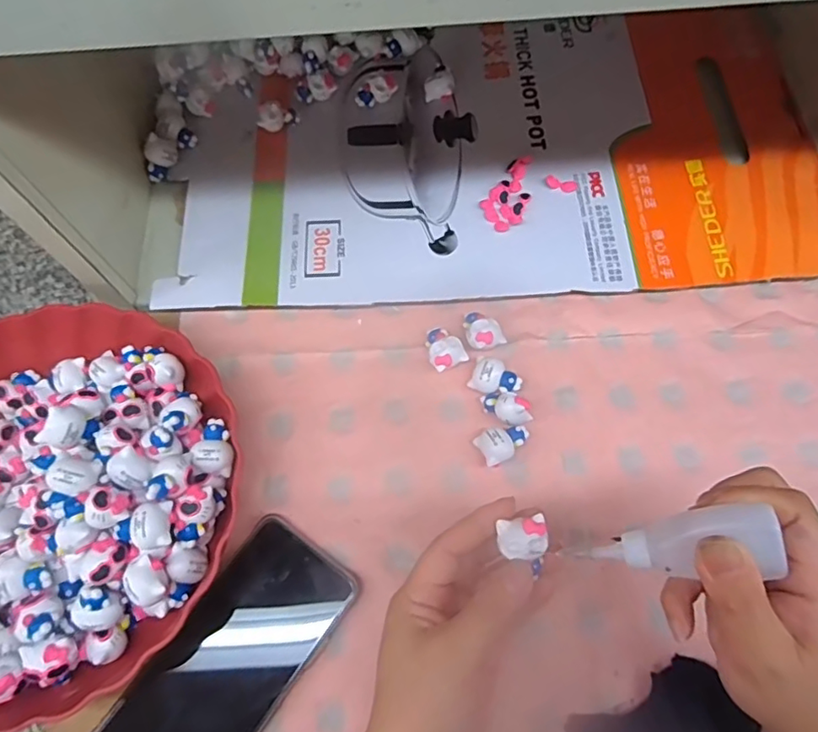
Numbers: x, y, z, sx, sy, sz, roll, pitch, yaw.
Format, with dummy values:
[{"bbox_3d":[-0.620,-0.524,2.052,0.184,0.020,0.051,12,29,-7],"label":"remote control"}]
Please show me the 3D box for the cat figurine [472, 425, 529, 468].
[{"bbox_3d":[0.064,0.051,0.372,0.035,0.017,0.023,-25,70,-7],"label":"cat figurine"}]

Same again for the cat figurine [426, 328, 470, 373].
[{"bbox_3d":[0.025,-0.013,0.398,0.025,0.015,0.031,-24,70,-6],"label":"cat figurine"}]

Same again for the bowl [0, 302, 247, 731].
[{"bbox_3d":[-0.227,0.081,0.348,0.238,0.068,0.235,-1,69,3],"label":"bowl"}]

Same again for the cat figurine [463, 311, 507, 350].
[{"bbox_3d":[0.055,-0.028,0.406,0.027,0.015,0.032,-12,69,-2],"label":"cat figurine"}]

